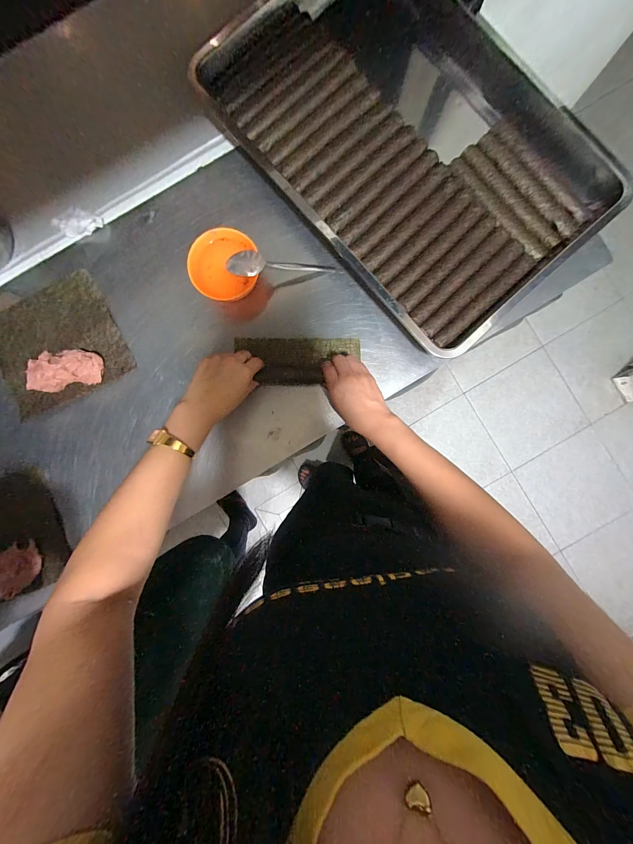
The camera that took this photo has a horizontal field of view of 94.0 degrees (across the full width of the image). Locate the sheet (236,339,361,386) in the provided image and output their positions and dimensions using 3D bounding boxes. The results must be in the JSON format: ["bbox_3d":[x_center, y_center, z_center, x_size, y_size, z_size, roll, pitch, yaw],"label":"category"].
[{"bbox_3d":[-0.027,-0.100,0.477,0.194,0.011,0.075,-4,90,-1],"label":"sheet"}]

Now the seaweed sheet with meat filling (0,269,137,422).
[{"bbox_3d":[-0.422,-0.127,0.463,0.194,0.034,0.183,-29,89,0],"label":"seaweed sheet with meat filling"}]

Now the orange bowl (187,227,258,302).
[{"bbox_3d":[-0.141,-0.238,0.453,0.095,0.039,0.096,0,89,1],"label":"orange bowl"}]

